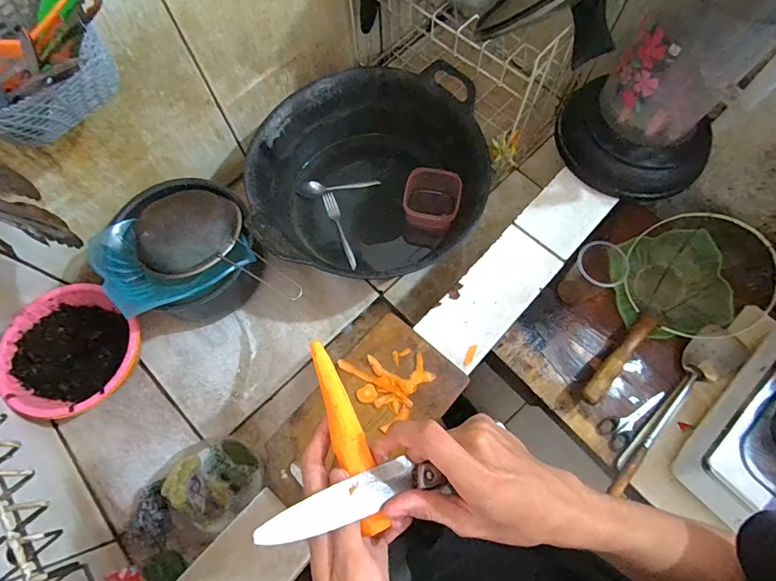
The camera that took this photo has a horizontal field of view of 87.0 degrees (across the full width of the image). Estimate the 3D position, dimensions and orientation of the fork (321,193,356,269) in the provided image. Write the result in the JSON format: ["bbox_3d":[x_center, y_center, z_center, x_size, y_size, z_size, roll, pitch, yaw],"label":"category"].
[{"bbox_3d":[-0.093,-0.119,0.803,0.024,0.018,0.169,-20,70,-7],"label":"fork"}]

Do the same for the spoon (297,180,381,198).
[{"bbox_3d":[-0.100,-0.213,0.833,0.168,0.019,0.030,-13,69,-20],"label":"spoon"}]

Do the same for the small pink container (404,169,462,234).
[{"bbox_3d":[0.081,-0.159,0.766,0.100,0.073,0.105,18,70,7],"label":"small pink container"}]

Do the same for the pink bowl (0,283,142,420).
[{"bbox_3d":[-0.529,0.112,0.702,0.212,0.089,0.189,36,74,13],"label":"pink bowl"}]

